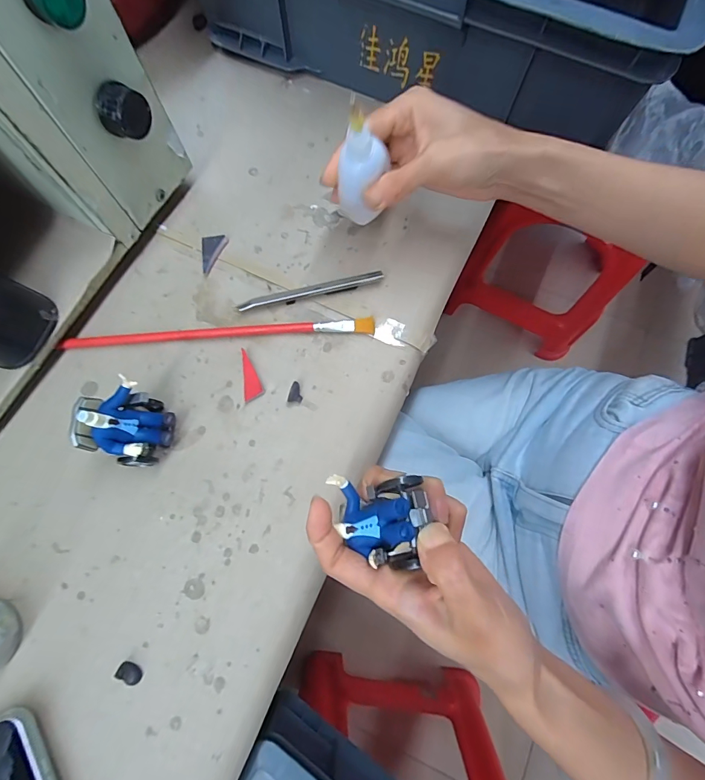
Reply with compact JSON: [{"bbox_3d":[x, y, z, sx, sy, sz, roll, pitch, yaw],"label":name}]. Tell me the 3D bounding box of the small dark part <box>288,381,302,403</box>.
[{"bbox_3d":[-0.044,0.002,0.311,0.011,0.006,0.016,15,76,4],"label":"small dark part"}]

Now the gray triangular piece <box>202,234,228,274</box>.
[{"bbox_3d":[-0.120,-0.119,0.344,0.021,0.007,0.036,-4,75,-1],"label":"gray triangular piece"}]

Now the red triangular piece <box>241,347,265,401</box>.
[{"bbox_3d":[-0.080,-0.012,0.315,0.013,0.008,0.040,-9,75,-3],"label":"red triangular piece"}]

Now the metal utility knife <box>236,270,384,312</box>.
[{"bbox_3d":[-0.035,-0.083,0.332,0.122,0.011,0.009,-11,76,-3],"label":"metal utility knife"}]

